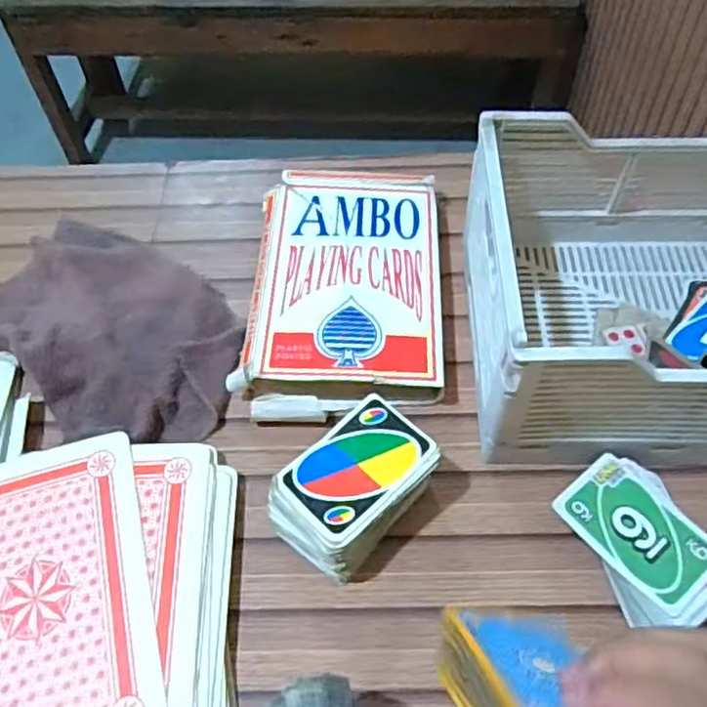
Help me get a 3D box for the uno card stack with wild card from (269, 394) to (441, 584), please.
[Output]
[{"bbox_3d":[-0.001,0.082,0.402,0.063,0.043,0.099,35,64,23],"label":"uno card stack with wild card"}]

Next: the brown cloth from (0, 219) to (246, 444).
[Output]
[{"bbox_3d":[-0.180,-0.020,0.489,0.220,0.025,0.146,32,62,22],"label":"brown cloth"}]

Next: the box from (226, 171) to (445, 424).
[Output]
[{"bbox_3d":[-0.006,-0.051,0.497,0.137,0.021,0.221,2,55,3],"label":"box"}]

